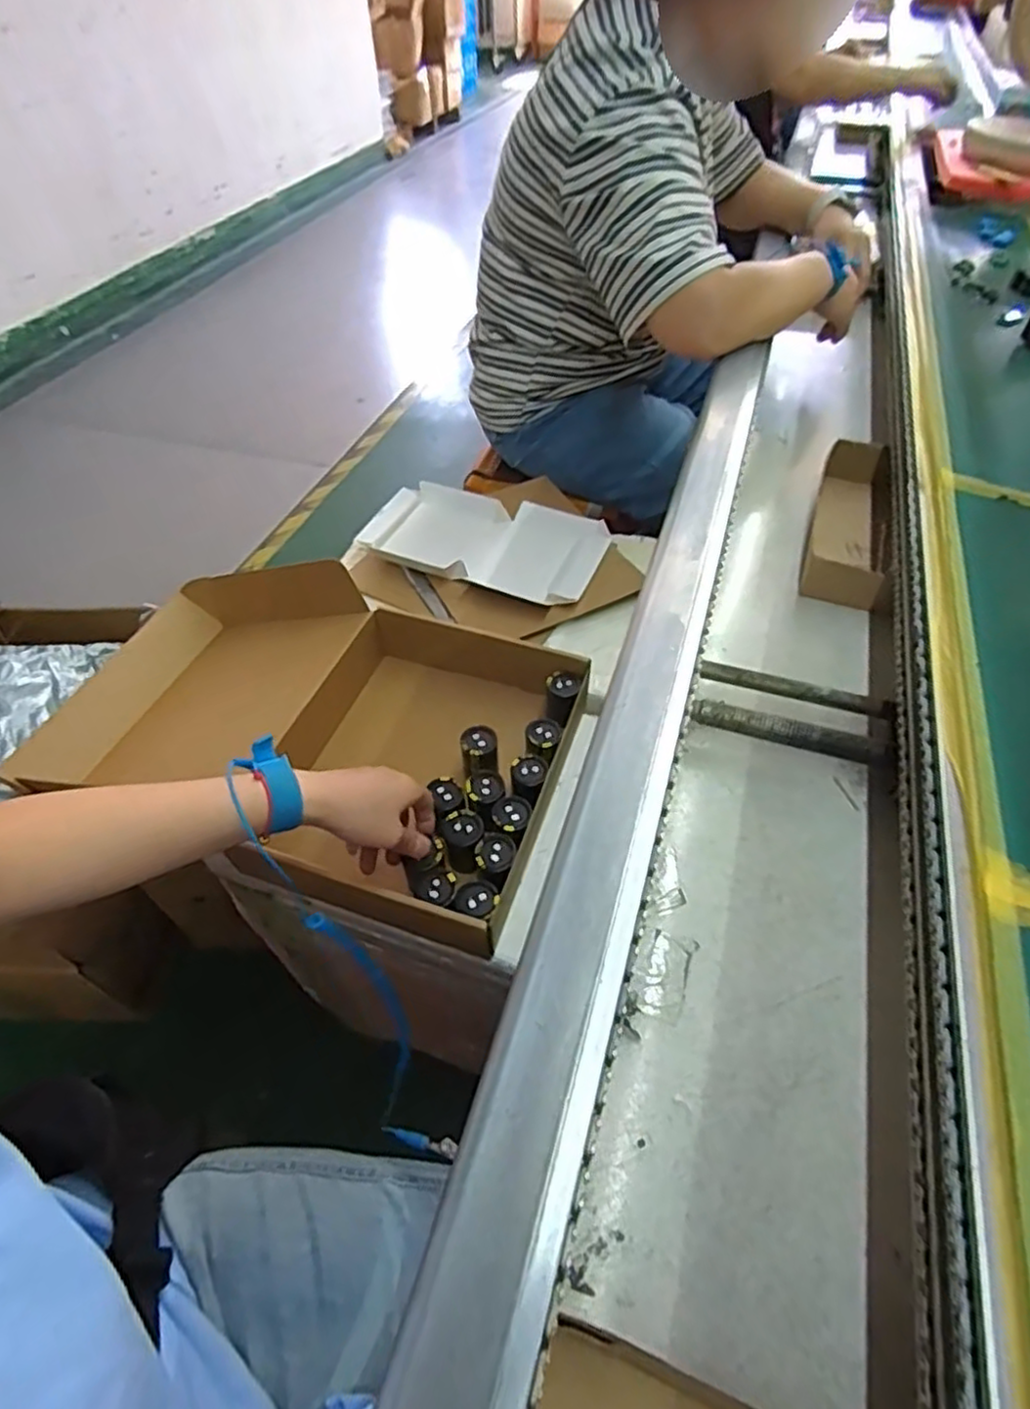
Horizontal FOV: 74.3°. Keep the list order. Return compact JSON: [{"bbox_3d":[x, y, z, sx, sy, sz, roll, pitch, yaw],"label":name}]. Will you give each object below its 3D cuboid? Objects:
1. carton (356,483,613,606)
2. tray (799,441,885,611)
[{"bbox_3d":[-0.034,-0.209,0.867,0.295,0.039,0.163,20,53,18],"label":"carton"},{"bbox_3d":[0.340,-0.189,0.696,0.070,0.043,0.239,16,52,15],"label":"tray"}]

